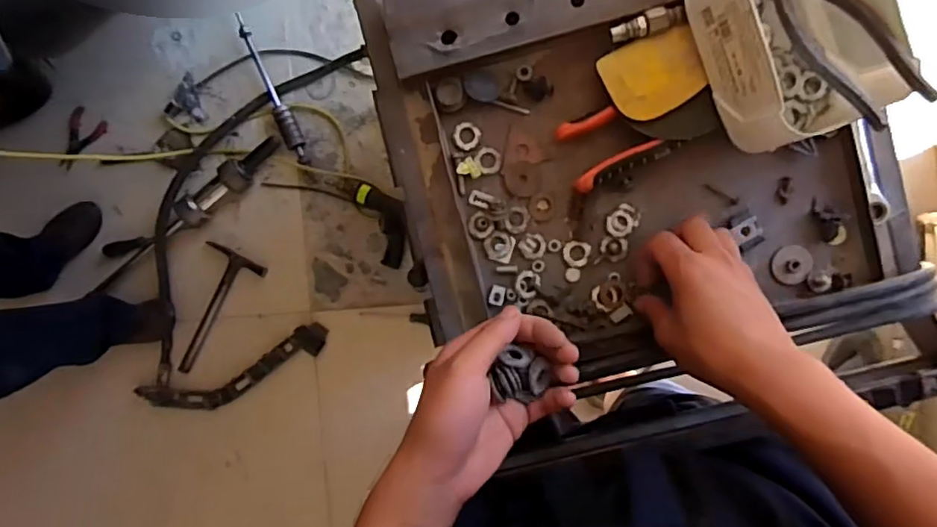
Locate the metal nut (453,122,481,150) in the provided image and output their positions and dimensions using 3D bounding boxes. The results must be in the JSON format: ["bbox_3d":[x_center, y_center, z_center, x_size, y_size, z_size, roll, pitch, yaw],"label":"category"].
[{"bbox_3d":[-0.001,-0.103,0.478,0.020,0.004,0.022,0,93,4],"label":"metal nut"}]

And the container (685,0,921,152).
[{"bbox_3d":[0.207,-0.169,0.389,0.095,0.080,0.170,-19,92,5],"label":"container"}]

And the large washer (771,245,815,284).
[{"bbox_3d":[0.256,0.001,0.466,0.030,0.006,0.030,0,92,6],"label":"large washer"}]

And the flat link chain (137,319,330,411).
[{"bbox_3d":[-0.544,0.264,1.373,0.461,0.056,0.108,-21,91,5],"label":"flat link chain"}]

